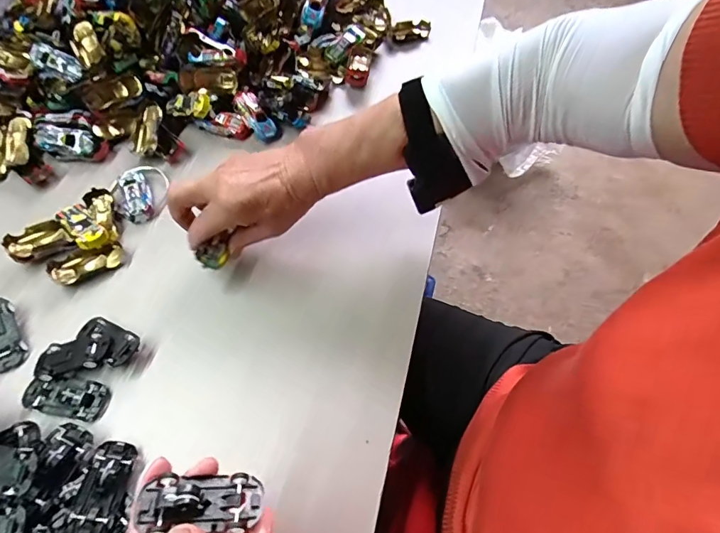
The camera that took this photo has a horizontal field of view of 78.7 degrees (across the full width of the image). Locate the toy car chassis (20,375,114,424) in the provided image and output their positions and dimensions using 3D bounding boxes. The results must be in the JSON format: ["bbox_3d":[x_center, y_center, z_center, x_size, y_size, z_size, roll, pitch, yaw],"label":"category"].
[{"bbox_3d":[-0.238,0.104,0.354,0.066,0.014,0.030,10,60,5],"label":"toy car chassis"}]

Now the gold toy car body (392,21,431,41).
[{"bbox_3d":[0.069,-0.319,0.598,0.052,0.022,0.029,-1,59,-1],"label":"gold toy car body"}]

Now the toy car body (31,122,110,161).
[{"bbox_3d":[-0.317,-0.137,0.483,0.075,0.022,0.033,7,60,3],"label":"toy car body"}]

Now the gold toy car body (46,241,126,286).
[{"bbox_3d":[-0.257,-0.004,0.416,0.063,0.016,0.028,-27,63,-15],"label":"gold toy car body"}]

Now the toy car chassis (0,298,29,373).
[{"bbox_3d":[-0.310,0.058,0.378,0.029,0.009,0.066,-27,76,-16],"label":"toy car chassis"}]

